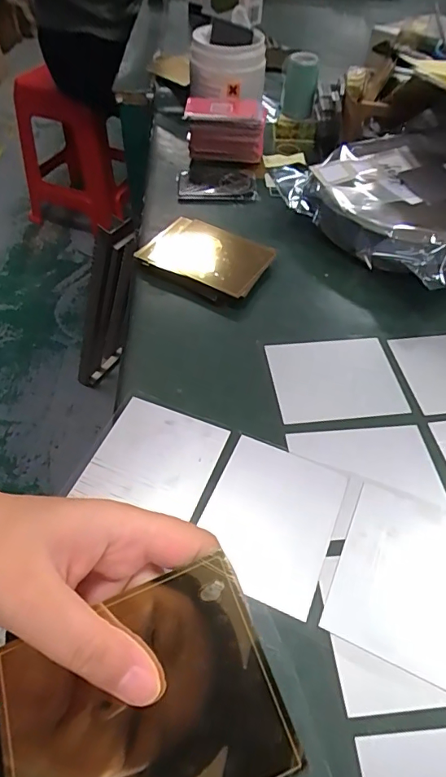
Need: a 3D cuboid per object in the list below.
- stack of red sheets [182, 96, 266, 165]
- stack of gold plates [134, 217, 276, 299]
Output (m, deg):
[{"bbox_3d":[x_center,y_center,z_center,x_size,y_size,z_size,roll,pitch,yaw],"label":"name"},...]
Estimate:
[{"bbox_3d":[0.002,-0.319,0.577,0.098,0.055,0.062,2,52,-1],"label":"stack of red sheets"},{"bbox_3d":[-0.014,-0.129,0.450,0.121,0.021,0.078,26,55,17],"label":"stack of gold plates"}]

